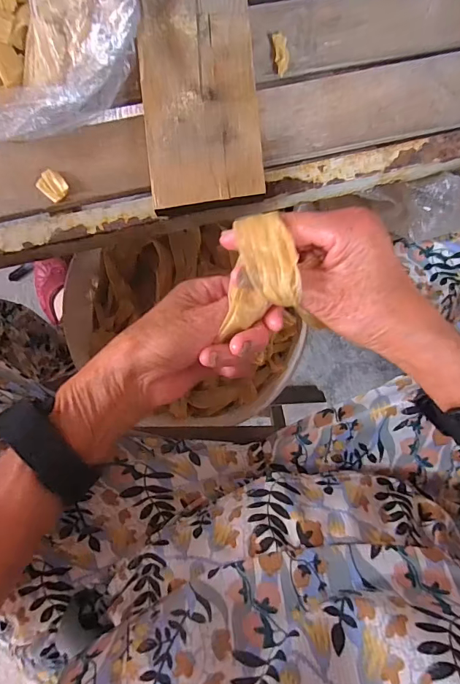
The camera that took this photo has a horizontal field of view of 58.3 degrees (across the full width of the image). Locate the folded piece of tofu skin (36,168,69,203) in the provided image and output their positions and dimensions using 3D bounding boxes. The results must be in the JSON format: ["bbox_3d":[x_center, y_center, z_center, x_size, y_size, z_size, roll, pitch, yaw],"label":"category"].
[{"bbox_3d":[-0.138,-0.122,0.320,0.023,0.005,0.019,40,87,-1],"label":"folded piece of tofu skin"}]

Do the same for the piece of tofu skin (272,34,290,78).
[{"bbox_3d":[0.042,-0.231,0.330,0.012,0.004,0.034,-7,89,-2],"label":"piece of tofu skin"}]

